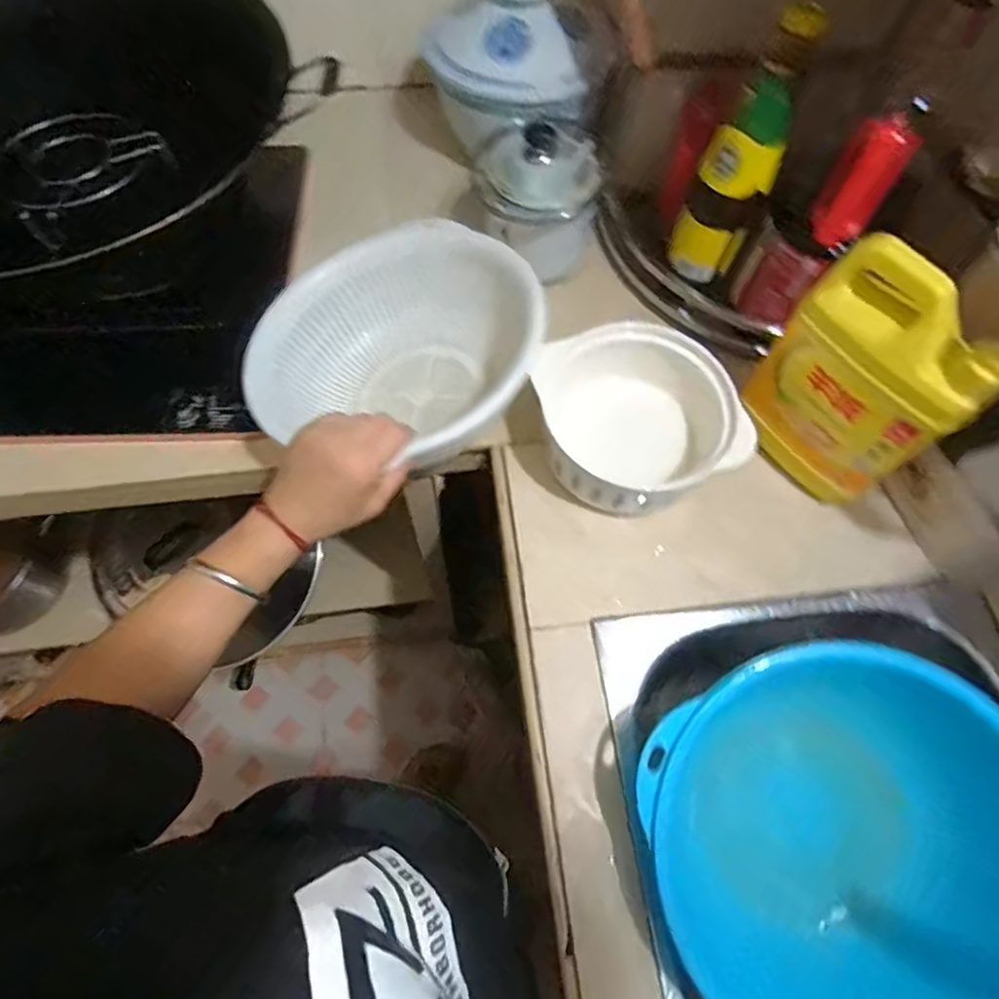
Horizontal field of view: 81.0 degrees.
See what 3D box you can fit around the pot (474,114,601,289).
[{"bbox_3d":[0.039,-0.326,0.632,0.126,0.123,0.132,1,65,-1],"label":"pot"}]

